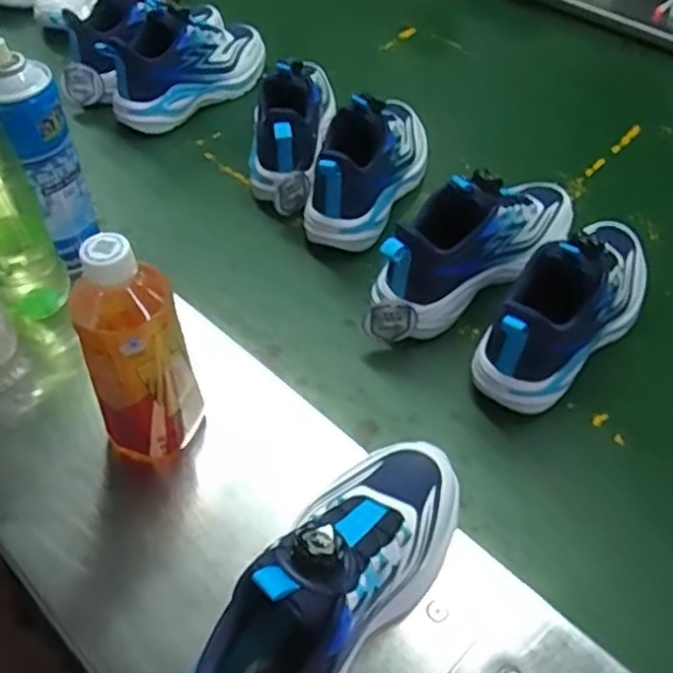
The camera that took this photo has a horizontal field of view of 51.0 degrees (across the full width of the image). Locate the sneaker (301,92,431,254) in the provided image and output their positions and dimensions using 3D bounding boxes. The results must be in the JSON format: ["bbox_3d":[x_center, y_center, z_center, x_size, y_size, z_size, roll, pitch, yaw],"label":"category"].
[{"bbox_3d":[0.043,-0.195,0.754,0.077,0.135,0.228,18,53,18],"label":"sneaker"}]

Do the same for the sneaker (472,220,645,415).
[{"bbox_3d":[0.210,-0.043,0.618,0.095,0.119,0.240,34,59,28],"label":"sneaker"}]

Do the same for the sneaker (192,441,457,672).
[{"bbox_3d":[0.005,0.140,0.418,0.074,0.125,0.218,26,56,23],"label":"sneaker"}]

